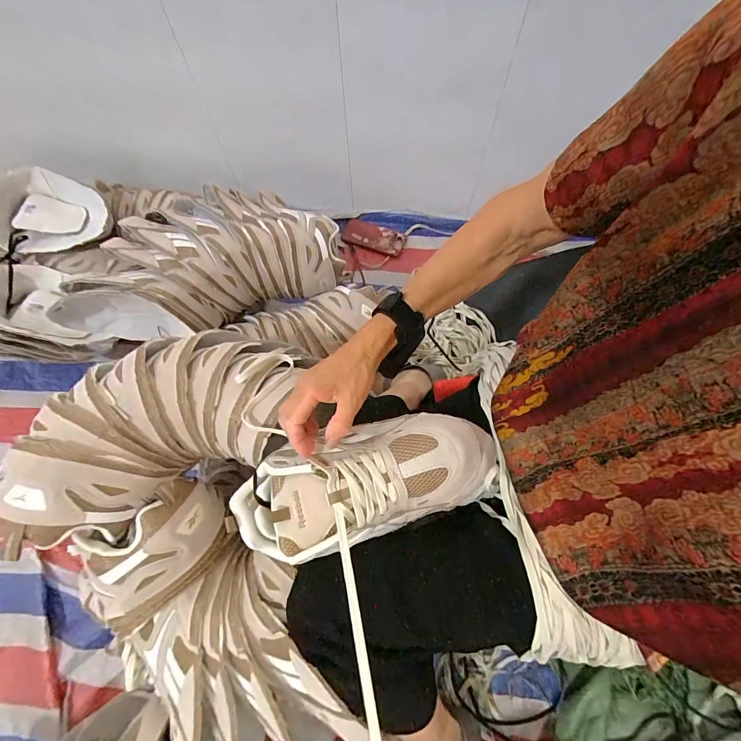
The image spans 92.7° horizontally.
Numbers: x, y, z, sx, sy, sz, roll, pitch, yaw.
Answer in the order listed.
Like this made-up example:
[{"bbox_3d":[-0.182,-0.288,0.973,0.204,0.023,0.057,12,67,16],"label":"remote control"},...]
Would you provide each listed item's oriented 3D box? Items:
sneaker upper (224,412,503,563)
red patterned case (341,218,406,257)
[{"bbox_3d":[-0.006,0.115,0.370,0.277,0.062,0.117,-15,68,-2],"label":"sneaker upper"},{"bbox_3d":[0.009,-0.351,0.931,0.163,0.011,0.076,20,69,9],"label":"red patterned case"}]

